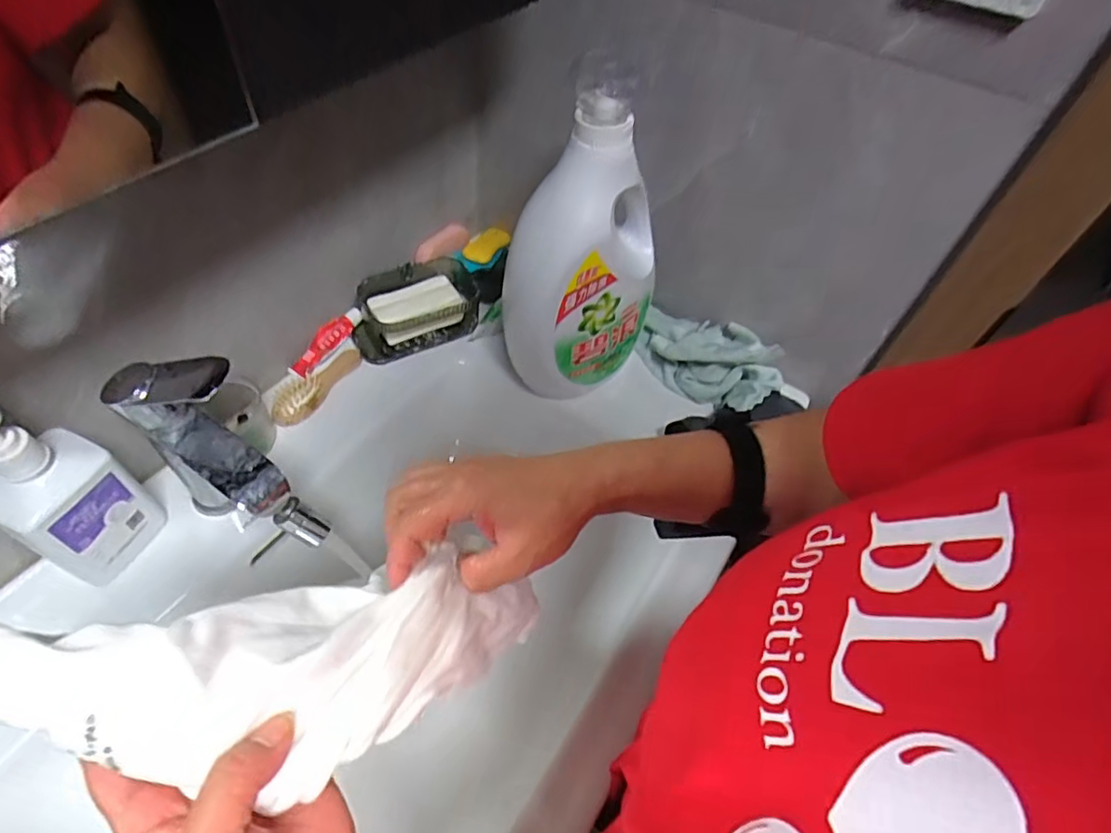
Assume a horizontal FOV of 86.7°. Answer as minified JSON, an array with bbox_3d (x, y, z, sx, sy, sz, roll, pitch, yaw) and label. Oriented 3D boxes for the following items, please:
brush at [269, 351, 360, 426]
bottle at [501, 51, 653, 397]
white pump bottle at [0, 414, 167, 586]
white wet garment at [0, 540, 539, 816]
[{"bbox_3d":[-0.272,-0.036,0.668,0.046,0.022,0.124,21,53,10],"label":"brush"},{"bbox_3d":[0.032,-0.158,0.593,0.156,0.326,0.095,-12,55,-15],"label":"bottle"},{"bbox_3d":[-0.390,0.059,0.462,0.048,0.199,0.081,21,53,10],"label":"white pump bottle"},{"bbox_3d":[-0.116,0.121,0.289,0.292,0.040,0.099,10,42,-43],"label":"white wet garment"}]

